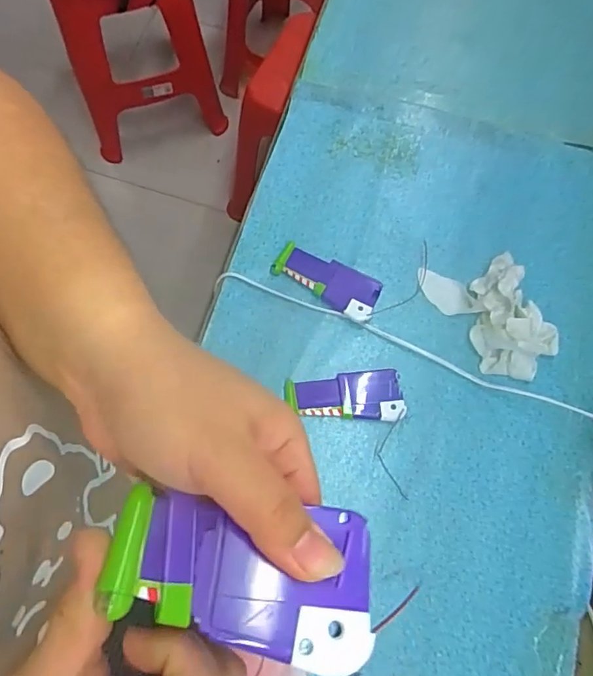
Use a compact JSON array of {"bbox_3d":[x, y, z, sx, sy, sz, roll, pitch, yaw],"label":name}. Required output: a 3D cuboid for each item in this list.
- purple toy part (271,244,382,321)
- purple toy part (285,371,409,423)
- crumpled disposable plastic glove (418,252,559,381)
[{"bbox_3d":[0.032,-0.062,0.545,0.117,0.013,0.051,27,74,4],"label":"purple toy part"},{"bbox_3d":[0.049,0.061,0.513,0.116,0.014,0.049,-1,74,-4],"label":"purple toy part"},{"bbox_3d":[0.214,-0.035,0.524,0.100,0.038,0.147,-30,78,-11],"label":"crumpled disposable plastic glove"}]

